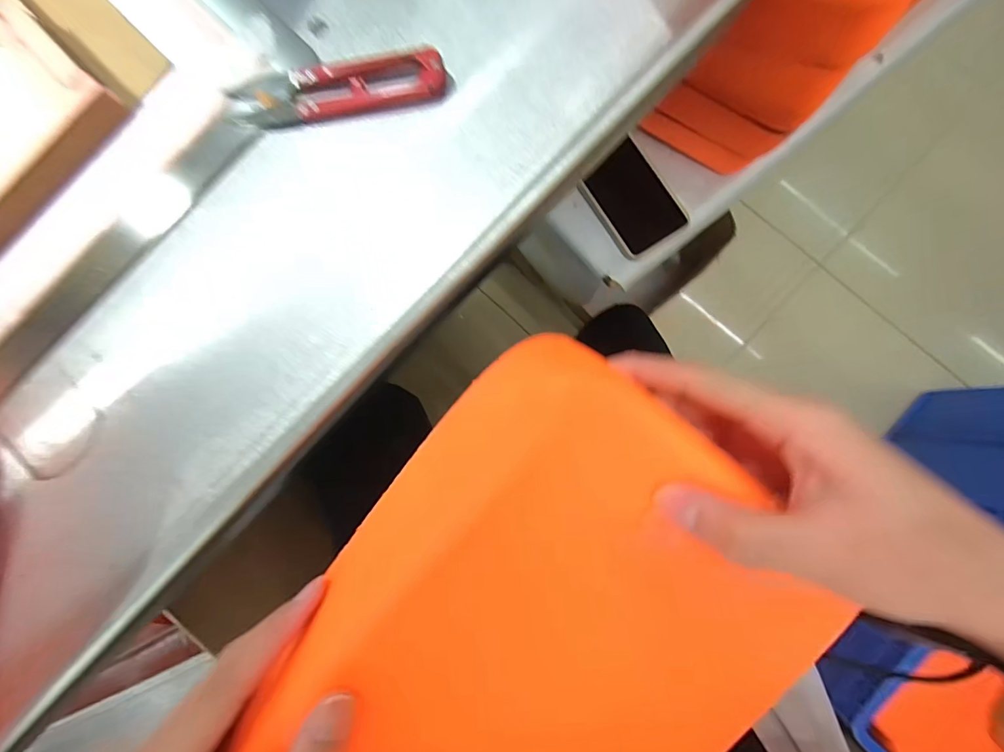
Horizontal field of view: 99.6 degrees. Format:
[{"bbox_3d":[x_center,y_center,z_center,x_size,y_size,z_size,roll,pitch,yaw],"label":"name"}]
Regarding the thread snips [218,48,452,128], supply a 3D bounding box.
[{"bbox_3d":[-0.088,-0.151,0.224,0.117,0.018,0.029,-11,85,2],"label":"thread snips"}]

